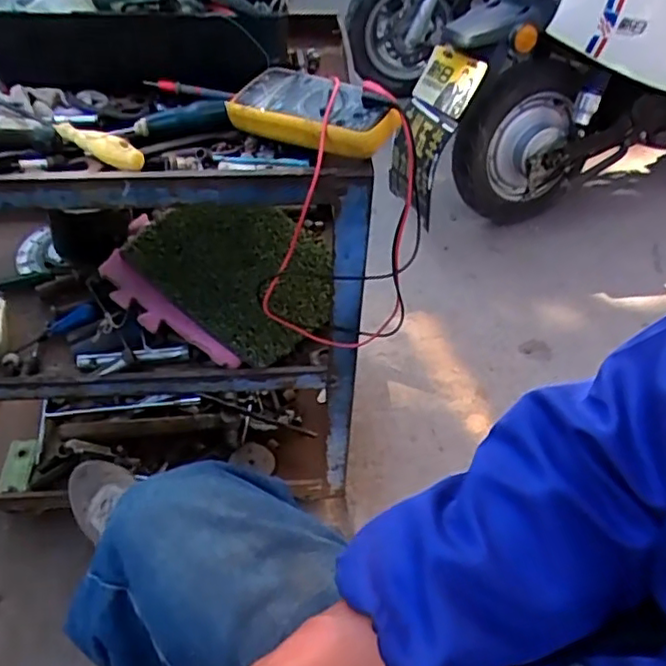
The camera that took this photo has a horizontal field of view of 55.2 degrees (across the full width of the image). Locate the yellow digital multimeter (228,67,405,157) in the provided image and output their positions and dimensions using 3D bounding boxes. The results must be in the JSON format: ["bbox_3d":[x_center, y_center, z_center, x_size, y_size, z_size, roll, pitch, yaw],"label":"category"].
[{"bbox_3d":[-0.022,-0.227,0.653,0.168,0.034,0.097,26,53,22],"label":"yellow digital multimeter"}]

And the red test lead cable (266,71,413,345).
[{"bbox_3d":[-0.003,-0.127,0.715,0.159,0.295,0.130,-4,47,-3],"label":"red test lead cable"}]

